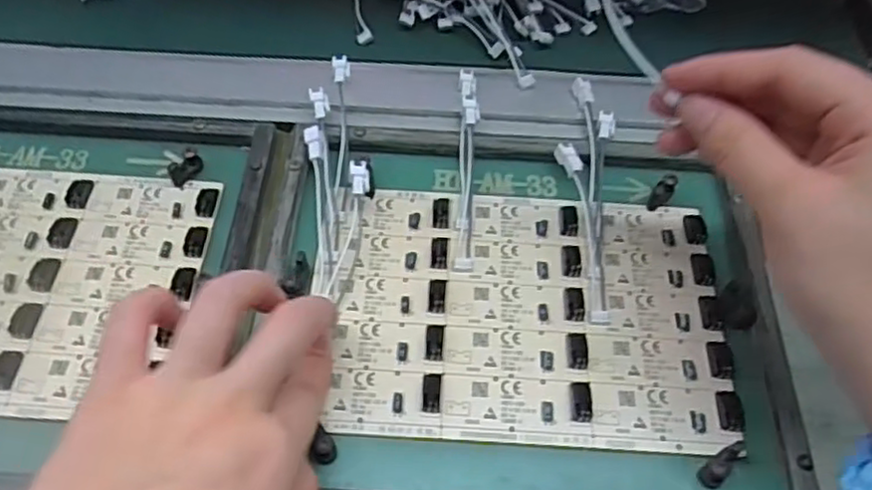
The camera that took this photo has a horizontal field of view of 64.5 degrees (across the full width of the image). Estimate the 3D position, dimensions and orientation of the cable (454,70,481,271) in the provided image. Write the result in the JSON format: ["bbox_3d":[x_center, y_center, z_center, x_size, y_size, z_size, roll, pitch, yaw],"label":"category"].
[{"bbox_3d":[0.017,-0.044,0.360,0.010,0.018,0.118,3,59,-2],"label":"cable"}]

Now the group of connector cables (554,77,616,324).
[{"bbox_3d":[0.076,-0.029,0.355,0.029,0.014,0.142,8,59,1],"label":"group of connector cables"}]

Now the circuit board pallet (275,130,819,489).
[{"bbox_3d":[0.041,0.031,0.320,0.228,0.019,0.188,3,59,-2],"label":"circuit board pallet"}]

